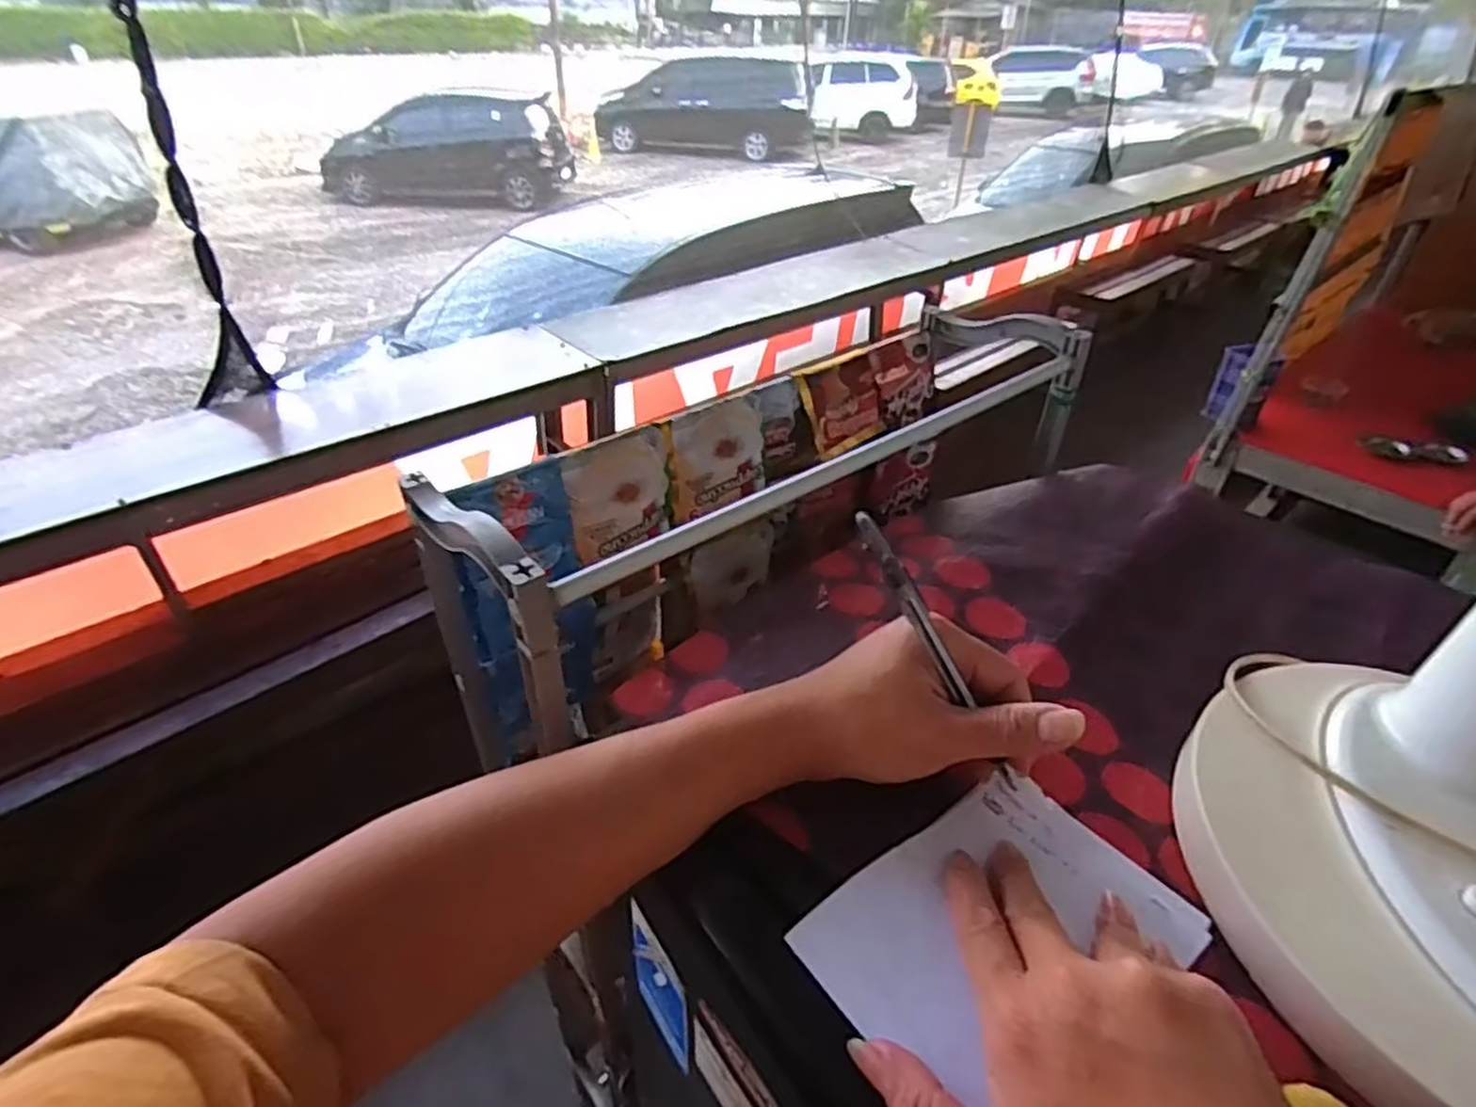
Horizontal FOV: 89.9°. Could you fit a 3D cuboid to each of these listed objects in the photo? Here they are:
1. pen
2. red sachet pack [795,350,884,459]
[{"bbox_3d":[0.096,0.049,0.344,0.010,0.162,0.010,-18,22,40],"label":"pen"},{"bbox_3d":[0.093,-0.129,0.630,0.080,0.071,0.008,-26,13,-31],"label":"red sachet pack"}]

